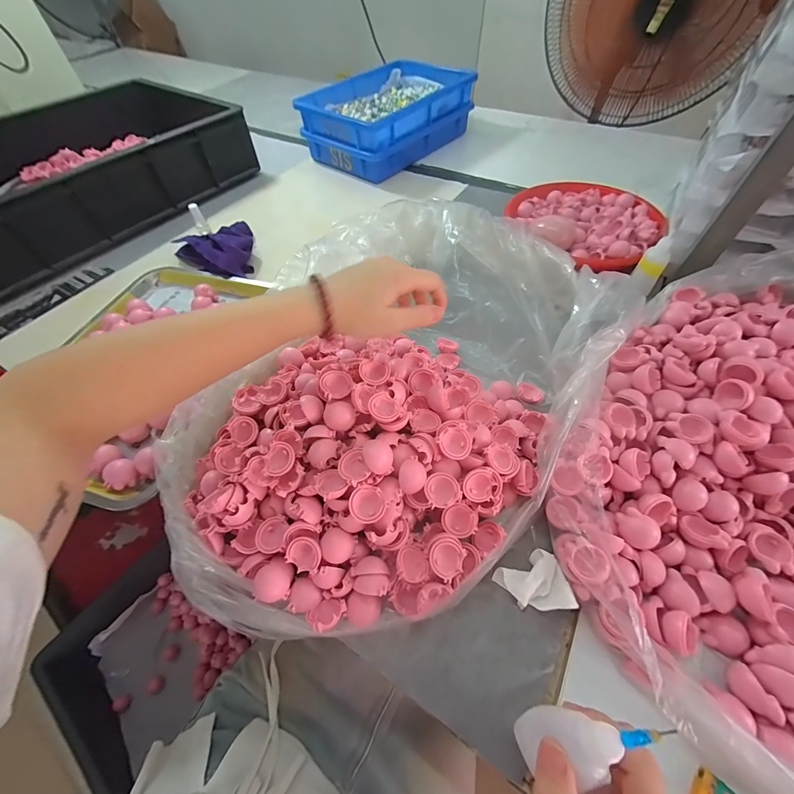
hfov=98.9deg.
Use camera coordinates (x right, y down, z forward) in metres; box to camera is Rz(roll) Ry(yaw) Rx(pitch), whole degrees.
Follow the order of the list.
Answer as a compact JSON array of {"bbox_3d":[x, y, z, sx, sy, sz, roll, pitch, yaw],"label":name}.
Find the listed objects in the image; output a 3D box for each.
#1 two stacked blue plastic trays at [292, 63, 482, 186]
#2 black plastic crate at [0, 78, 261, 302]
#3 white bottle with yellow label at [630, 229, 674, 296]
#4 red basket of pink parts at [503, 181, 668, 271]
[{"bbox_3d":[-0.019,-0.665,0.817,0.277,0.122,0.378,31,62,20],"label":"two stacked blue plastic trays"},{"bbox_3d":[-0.622,-0.438,0.671,0.379,0.130,0.589,28,61,19],"label":"black plastic crate"},{"bbox_3d":[0.358,-0.189,0.474,0.029,0.077,0.025,14,32,11],"label":"white bottle with yellow label"},{"bbox_3d":[0.316,-0.303,0.590,0.243,0.047,0.220,38,65,23],"label":"red basket of pink parts"}]

